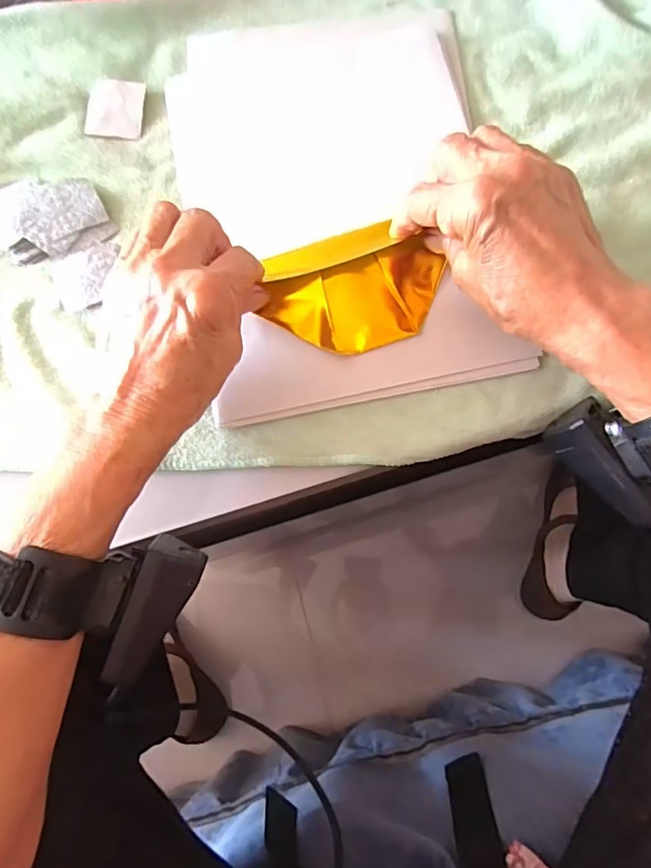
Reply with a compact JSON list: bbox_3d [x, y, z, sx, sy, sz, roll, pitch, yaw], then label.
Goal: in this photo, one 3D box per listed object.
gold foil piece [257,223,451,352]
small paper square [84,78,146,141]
[{"bbox_3d":[0.019,-0.086,0.319,0.105,0.015,0.072,-18,77,-3],"label":"gold foil piece"},{"bbox_3d":[-0.144,-0.225,0.363,0.037,0.004,0.044,2,76,3],"label":"small paper square"}]

